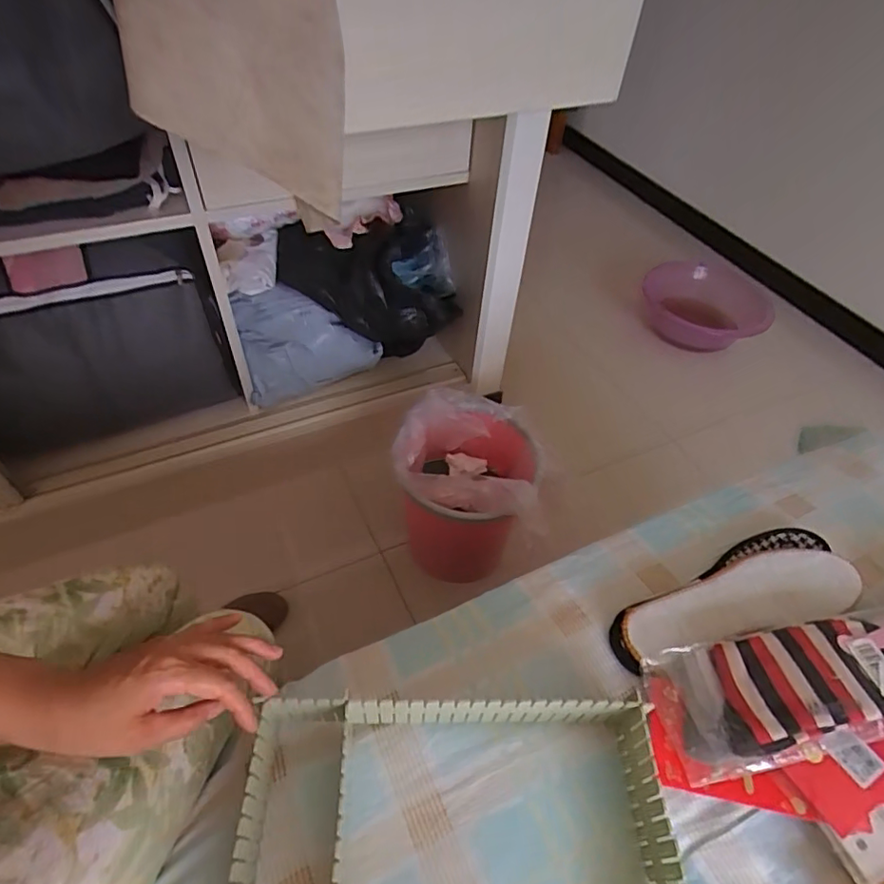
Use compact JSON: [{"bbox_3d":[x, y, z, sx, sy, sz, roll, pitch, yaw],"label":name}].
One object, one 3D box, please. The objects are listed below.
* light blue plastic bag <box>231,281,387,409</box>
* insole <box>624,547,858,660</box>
[{"bbox_3d":[-0.274,-0.200,1.171,0.285,0.214,0.117,-13,52,-15],"label":"light blue plastic bag"},{"bbox_3d":[0.297,0.158,0.540,0.243,0.007,0.075,-17,46,-11],"label":"insole"}]

